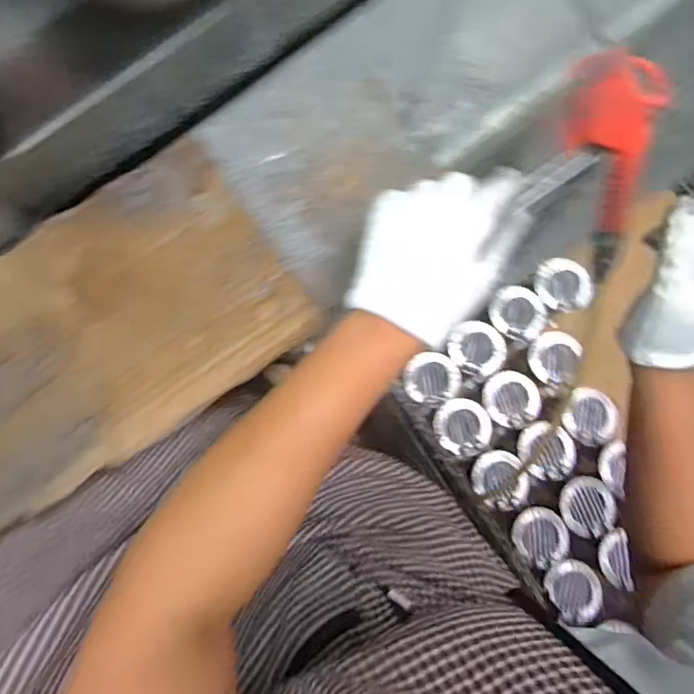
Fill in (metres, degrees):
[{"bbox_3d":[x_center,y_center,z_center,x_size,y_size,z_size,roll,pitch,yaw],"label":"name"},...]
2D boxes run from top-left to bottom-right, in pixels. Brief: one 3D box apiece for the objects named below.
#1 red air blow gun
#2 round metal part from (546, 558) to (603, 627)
[{"bbox_3d":[0.200,-0.123,0.397,0.051,0.179,0.041,-25,41,-1],"label":"red air blow gun"},{"bbox_3d":[0.354,0.378,0.836,0.083,0.019,0.088,0,81,0],"label":"round metal part"}]

